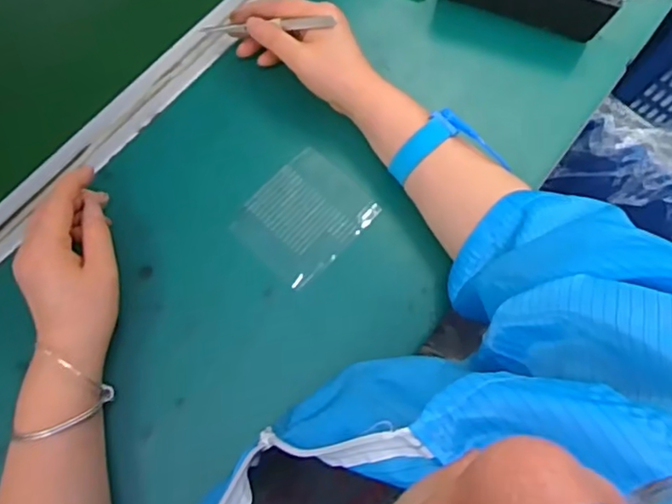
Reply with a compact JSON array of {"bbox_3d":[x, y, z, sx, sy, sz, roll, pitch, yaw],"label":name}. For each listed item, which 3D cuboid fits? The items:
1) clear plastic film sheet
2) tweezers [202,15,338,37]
[{"bbox_3d":[-0.026,-0.030,0.514,0.085,0.005,0.102,43,76,3],"label":"clear plastic film sheet"},{"bbox_3d":[-0.063,-0.194,0.520,0.130,0.016,0.012,8,66,29],"label":"tweezers"}]

